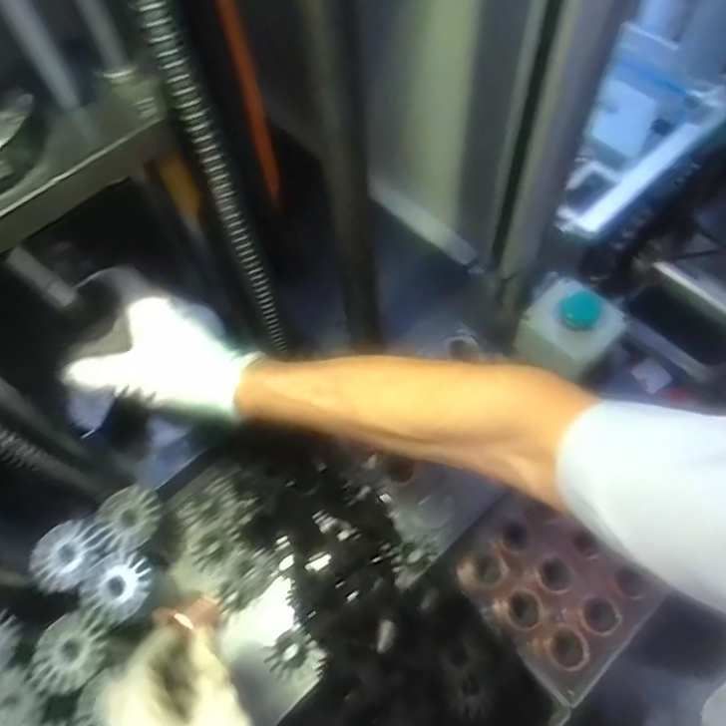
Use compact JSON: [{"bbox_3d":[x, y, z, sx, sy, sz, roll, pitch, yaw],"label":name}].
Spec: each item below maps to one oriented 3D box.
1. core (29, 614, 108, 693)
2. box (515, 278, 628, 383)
[{"bbox_3d":[-0.225,0.221,0.445,0.055,0.013,0.051,-1,61,3],"label":"core"},{"bbox_3d":[0.209,-0.034,0.585,0.084,0.065,0.079,37,69,21],"label":"box"}]

